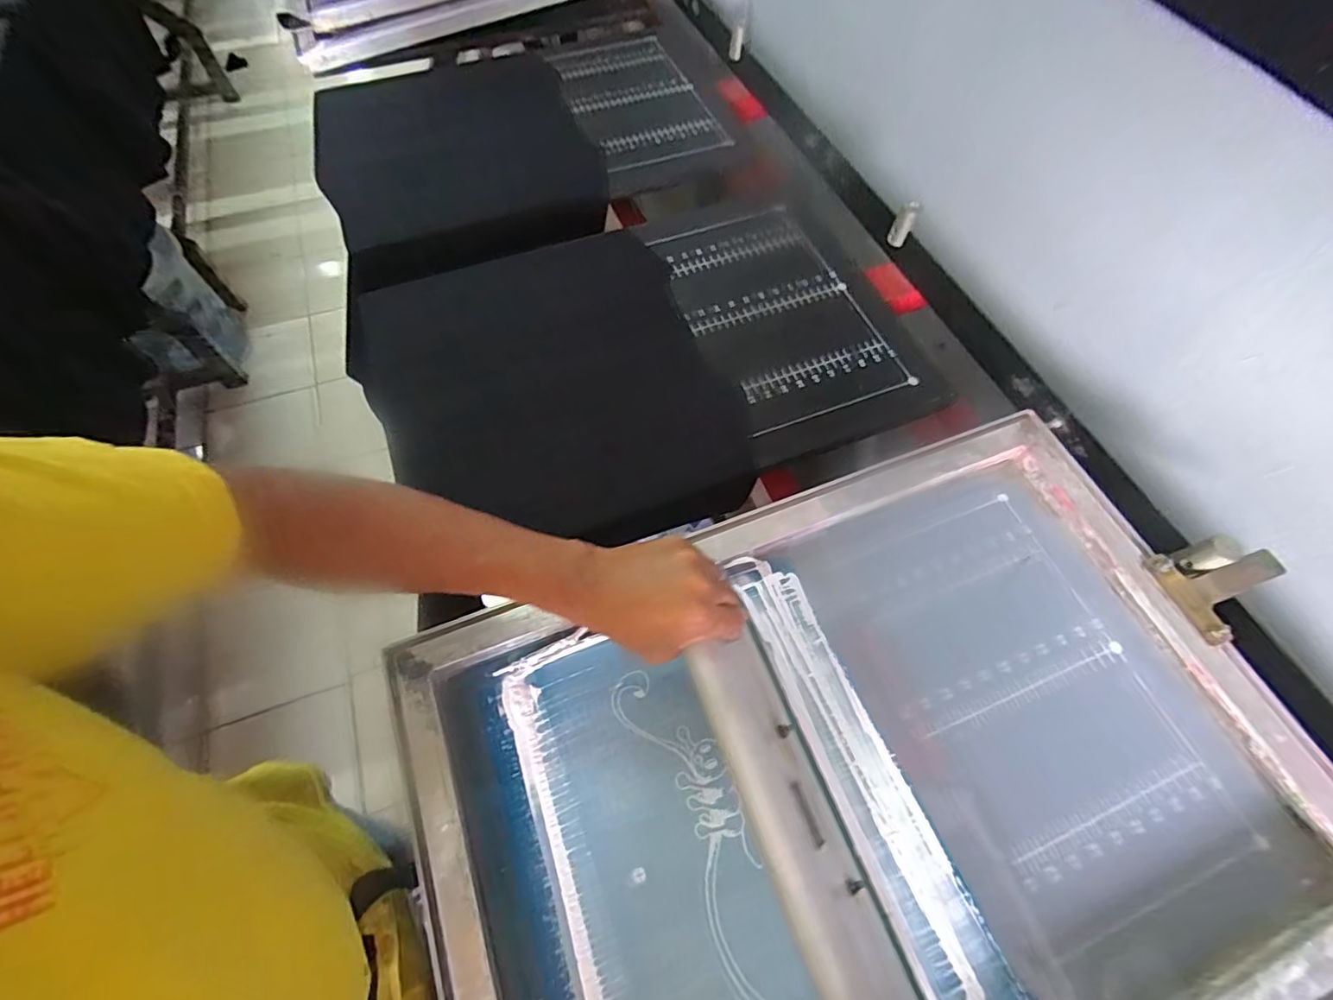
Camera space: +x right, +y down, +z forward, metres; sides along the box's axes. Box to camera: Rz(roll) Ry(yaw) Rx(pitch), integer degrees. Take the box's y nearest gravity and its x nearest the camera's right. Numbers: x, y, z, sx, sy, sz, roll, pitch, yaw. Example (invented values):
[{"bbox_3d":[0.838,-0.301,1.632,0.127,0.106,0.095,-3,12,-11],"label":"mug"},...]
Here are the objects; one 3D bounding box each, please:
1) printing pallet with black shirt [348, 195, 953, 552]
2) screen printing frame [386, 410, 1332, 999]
[{"bbox_3d":[-0.040,-0.169,0.661,0.571,0.054,0.421,-23,66,-12],"label":"printing pallet with black shirt"},{"bbox_3d":[0.152,0.212,0.431,0.635,0.044,0.454,-20,65,-10],"label":"screen printing frame"}]

